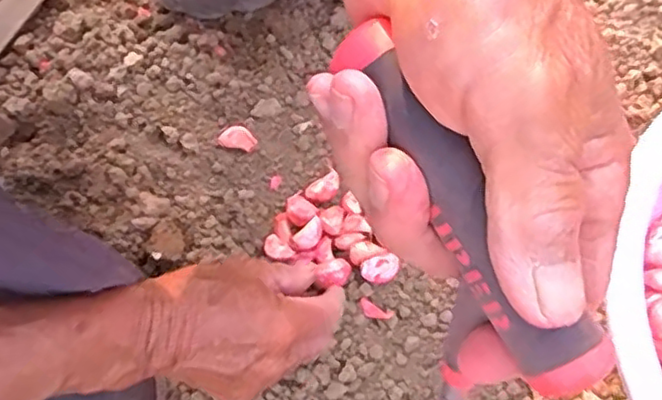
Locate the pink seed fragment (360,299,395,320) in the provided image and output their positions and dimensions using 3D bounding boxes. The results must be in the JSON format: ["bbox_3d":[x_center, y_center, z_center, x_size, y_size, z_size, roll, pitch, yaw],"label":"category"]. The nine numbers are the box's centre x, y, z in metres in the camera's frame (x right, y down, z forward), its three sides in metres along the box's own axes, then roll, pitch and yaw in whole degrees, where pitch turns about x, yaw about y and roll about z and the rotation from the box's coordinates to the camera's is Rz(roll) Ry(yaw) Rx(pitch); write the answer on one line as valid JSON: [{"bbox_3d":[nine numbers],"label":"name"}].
[{"bbox_3d":[0.033,0.083,0.488,0.026,0.004,0.011,24,71,11],"label":"pink seed fragment"}]

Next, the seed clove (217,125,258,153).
[{"bbox_3d":[-0.076,-0.049,0.534,0.032,0.015,0.017,10,69,6],"label":"seed clove"}]

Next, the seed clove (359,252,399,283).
[{"bbox_3d":[0.036,0.052,0.490,0.028,0.016,0.019,-21,69,-7],"label":"seed clove"}]

